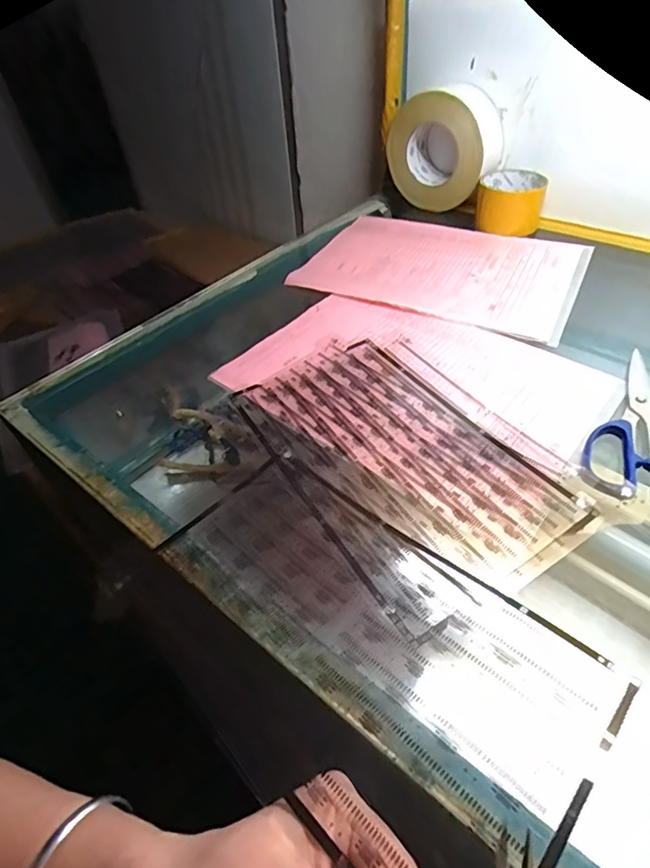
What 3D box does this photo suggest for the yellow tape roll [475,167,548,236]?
[{"bbox_3d":[0.239,-0.299,0.624,0.080,0.050,0.080,13,48,17],"label":"yellow tape roll"}]

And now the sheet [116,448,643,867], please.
[{"bbox_3d":[0.008,0.108,0.268,0.254,0.033,0.153,32,56,31],"label":"sheet"}]

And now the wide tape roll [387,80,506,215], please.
[{"bbox_3d":[0.160,-0.377,0.648,0.137,0.133,0.061,33,57,32],"label":"wide tape roll"}]

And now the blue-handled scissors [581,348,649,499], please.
[{"bbox_3d":[0.236,-0.015,0.370,0.073,0.011,0.177,11,48,16],"label":"blue-handled scissors"}]

